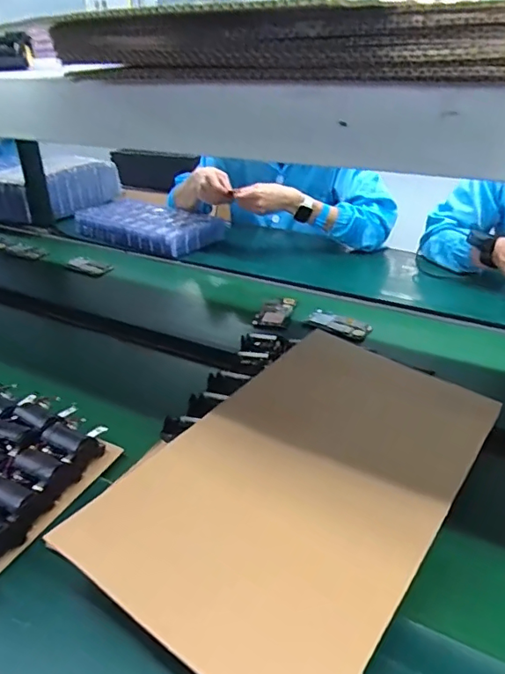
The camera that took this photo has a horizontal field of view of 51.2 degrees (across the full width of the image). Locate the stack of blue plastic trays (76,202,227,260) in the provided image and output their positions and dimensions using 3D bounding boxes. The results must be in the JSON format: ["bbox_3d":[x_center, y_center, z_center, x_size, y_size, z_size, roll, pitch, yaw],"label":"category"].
[{"bbox_3d":[-0.281,-0.306,1.451,0.395,0.070,0.216,16,34,27],"label":"stack of blue plastic trays"}]

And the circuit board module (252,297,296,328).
[{"bbox_3d":[0.043,-0.052,1.038,0.072,0.025,0.101,5,30,10],"label":"circuit board module"}]

